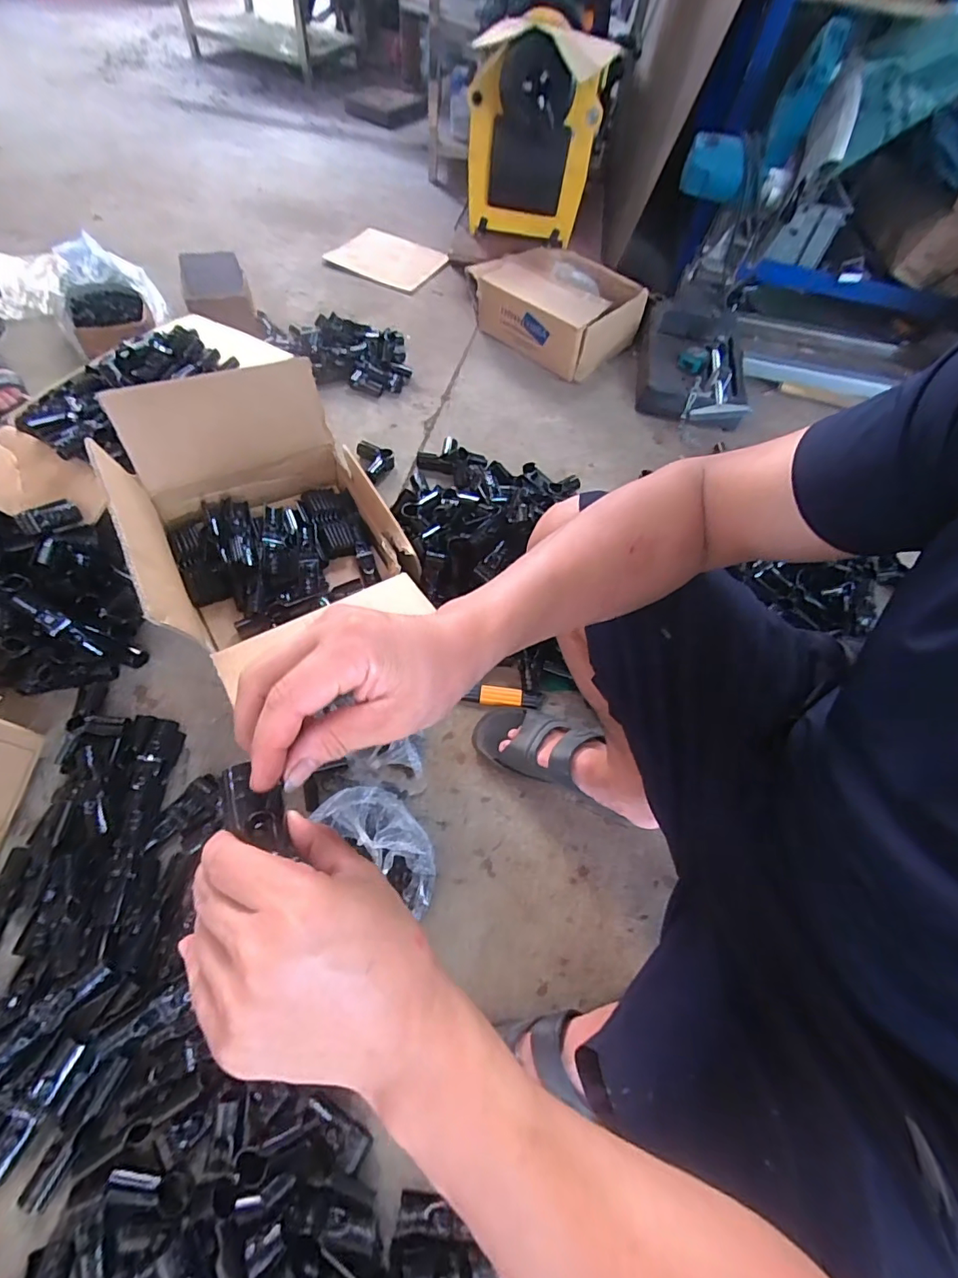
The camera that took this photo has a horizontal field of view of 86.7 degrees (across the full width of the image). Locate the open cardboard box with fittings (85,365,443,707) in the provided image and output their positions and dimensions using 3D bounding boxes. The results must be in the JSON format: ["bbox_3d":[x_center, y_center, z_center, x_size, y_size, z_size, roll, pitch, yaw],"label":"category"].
[{"bbox_3d":[-0.294,-0.149,0.759,0.336,0.236,0.463,-24,65,-18],"label":"open cardboard box with fittings"}]

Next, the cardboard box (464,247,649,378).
[{"bbox_3d":[0.200,-0.856,1.302,0.332,0.131,0.383,-38,70,-23],"label":"cardboard box"}]

